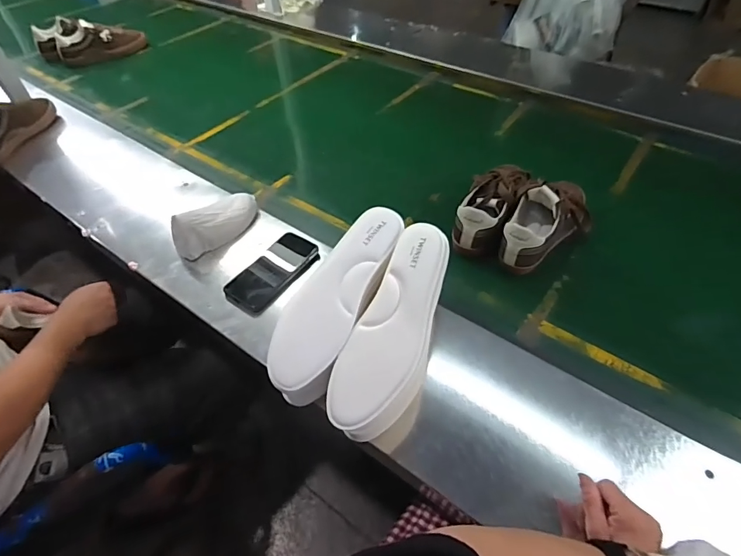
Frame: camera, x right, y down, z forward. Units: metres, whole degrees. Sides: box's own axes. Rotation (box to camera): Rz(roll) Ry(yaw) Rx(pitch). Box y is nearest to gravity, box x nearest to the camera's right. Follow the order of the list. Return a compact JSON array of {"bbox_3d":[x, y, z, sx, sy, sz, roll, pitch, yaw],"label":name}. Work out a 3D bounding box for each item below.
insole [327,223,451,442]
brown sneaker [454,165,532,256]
[{"bbox_3d":[0.036,0.062,0.512,0.098,0.036,0.263,23,74,18],"label":"insole"},{"bbox_3d":[0.228,-0.142,0.780,0.089,0.089,0.239,22,54,19],"label":"brown sneaker"}]

